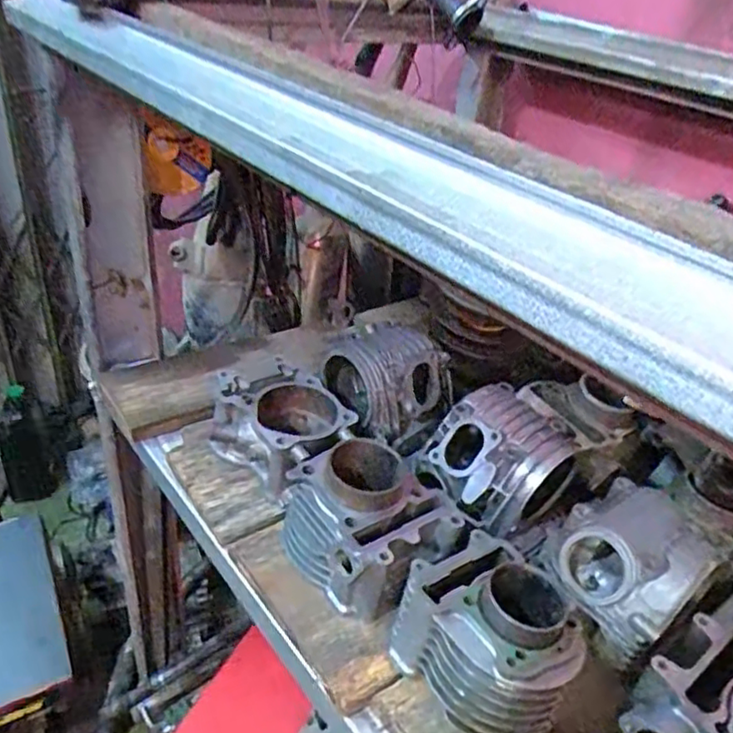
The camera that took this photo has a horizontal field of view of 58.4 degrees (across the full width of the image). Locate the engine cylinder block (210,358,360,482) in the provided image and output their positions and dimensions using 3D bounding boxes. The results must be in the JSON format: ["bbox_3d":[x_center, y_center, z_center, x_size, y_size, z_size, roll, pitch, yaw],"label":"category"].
[{"bbox_3d":[-0.086,0.056,0.635,0.125,0.065,0.121,-6,36,-19],"label":"engine cylinder block"}]

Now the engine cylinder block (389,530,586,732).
[{"bbox_3d":[0.087,0.191,0.463,0.098,0.078,0.122,-16,40,-30],"label":"engine cylinder block"}]

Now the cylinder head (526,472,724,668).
[{"bbox_3d":[0.207,0.158,0.528,0.109,0.077,0.114,-17,41,-32],"label":"cylinder head"}]

